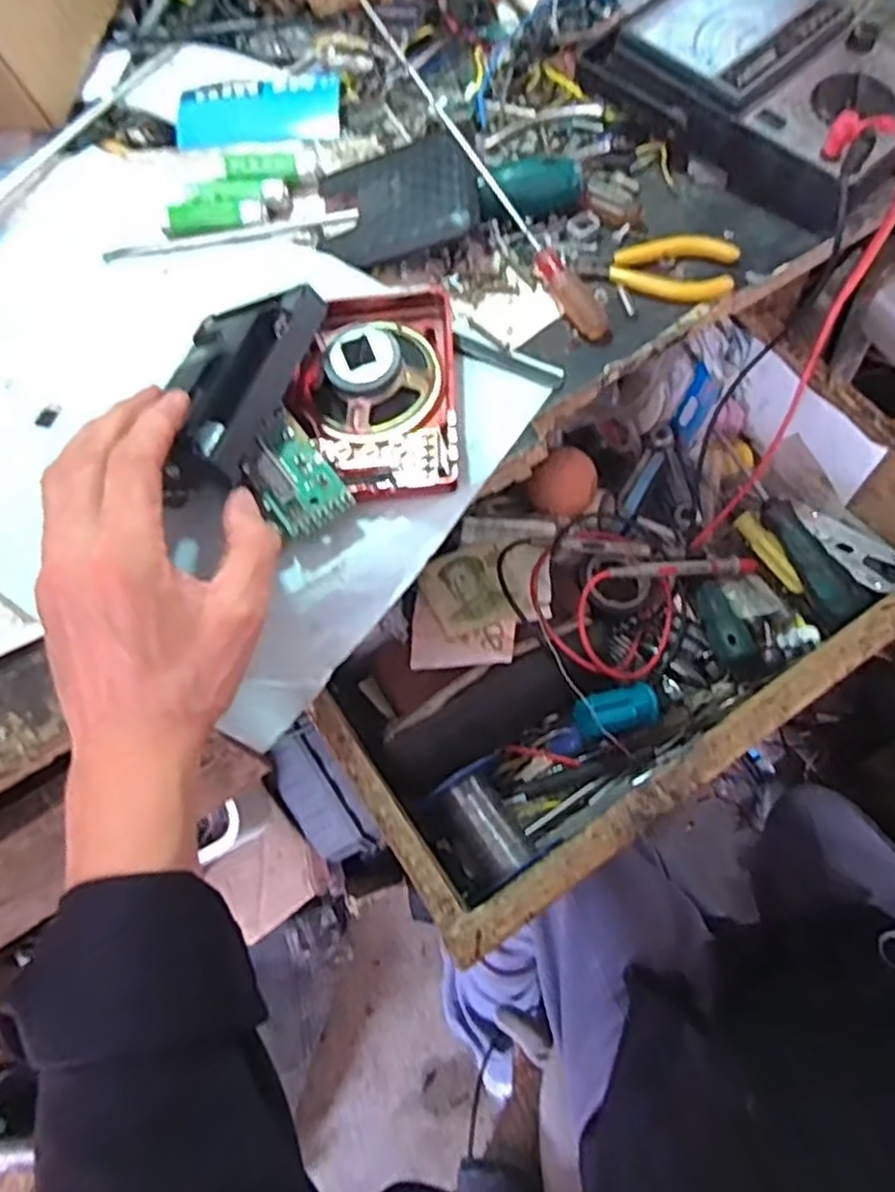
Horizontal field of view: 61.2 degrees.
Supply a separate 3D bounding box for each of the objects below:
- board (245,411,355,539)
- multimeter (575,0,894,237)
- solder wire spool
[{"bbox_3d":[-0.074,-0.059,0.360,0.036,0.013,0.057,-37,82,-15],"label":"board"},{"bbox_3d":[0.191,-0.300,0.450,0.117,0.059,0.178,-40,68,-15],"label":"multimeter"},{"bbox_3d":[0.024,0.142,0.463,0.058,0.048,0.068,-30,65,-11],"label":"solder wire spool"}]

